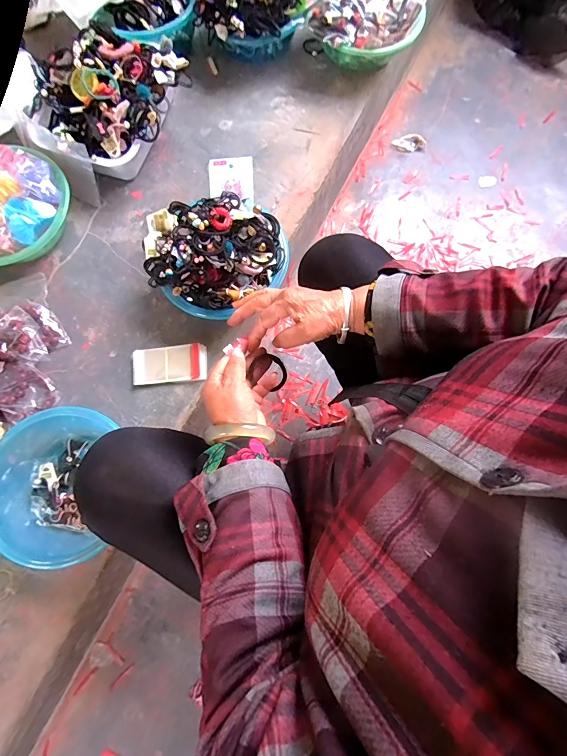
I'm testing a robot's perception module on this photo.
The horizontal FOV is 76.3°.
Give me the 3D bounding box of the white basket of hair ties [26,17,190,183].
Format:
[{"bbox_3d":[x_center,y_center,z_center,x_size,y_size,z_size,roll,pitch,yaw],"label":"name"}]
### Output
[{"bbox_3d":[-0.331,-0.531,0.695,0.230,0.135,0.300,32,79,7],"label":"white basket of hair ties"}]

